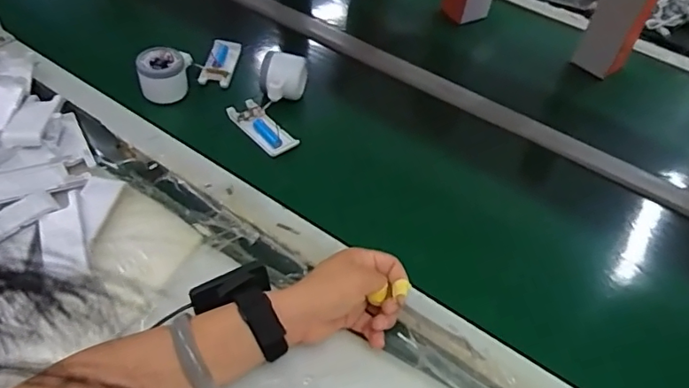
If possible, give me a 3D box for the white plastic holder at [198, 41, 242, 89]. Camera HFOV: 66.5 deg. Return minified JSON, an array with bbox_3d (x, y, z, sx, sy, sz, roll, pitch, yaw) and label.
[{"bbox_3d":[-0.177,-0.188,0.756,0.042,0.019,0.101,4,46,-3],"label":"white plastic holder"}]

